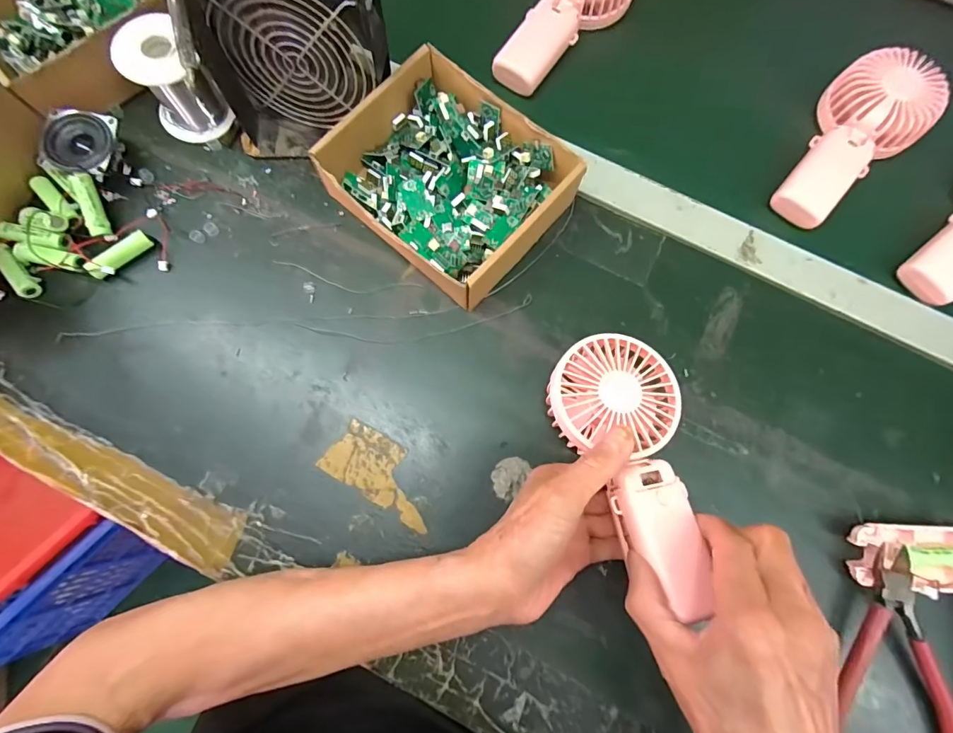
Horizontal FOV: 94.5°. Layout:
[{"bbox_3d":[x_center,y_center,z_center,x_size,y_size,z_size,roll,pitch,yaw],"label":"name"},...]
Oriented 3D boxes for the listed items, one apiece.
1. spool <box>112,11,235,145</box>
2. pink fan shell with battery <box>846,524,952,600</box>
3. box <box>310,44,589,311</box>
[{"bbox_3d":[-0.252,-0.235,0.368,0.053,0.077,0.057,0,76,0],"label":"spool"},{"bbox_3d":[0.318,0.138,0.317,0.093,0.019,0.045,3,76,0],"label":"pink fan shell with battery"},{"bbox_3d":[-0.022,-0.144,0.353,0.162,0.056,0.144,40,79,9],"label":"box"}]

